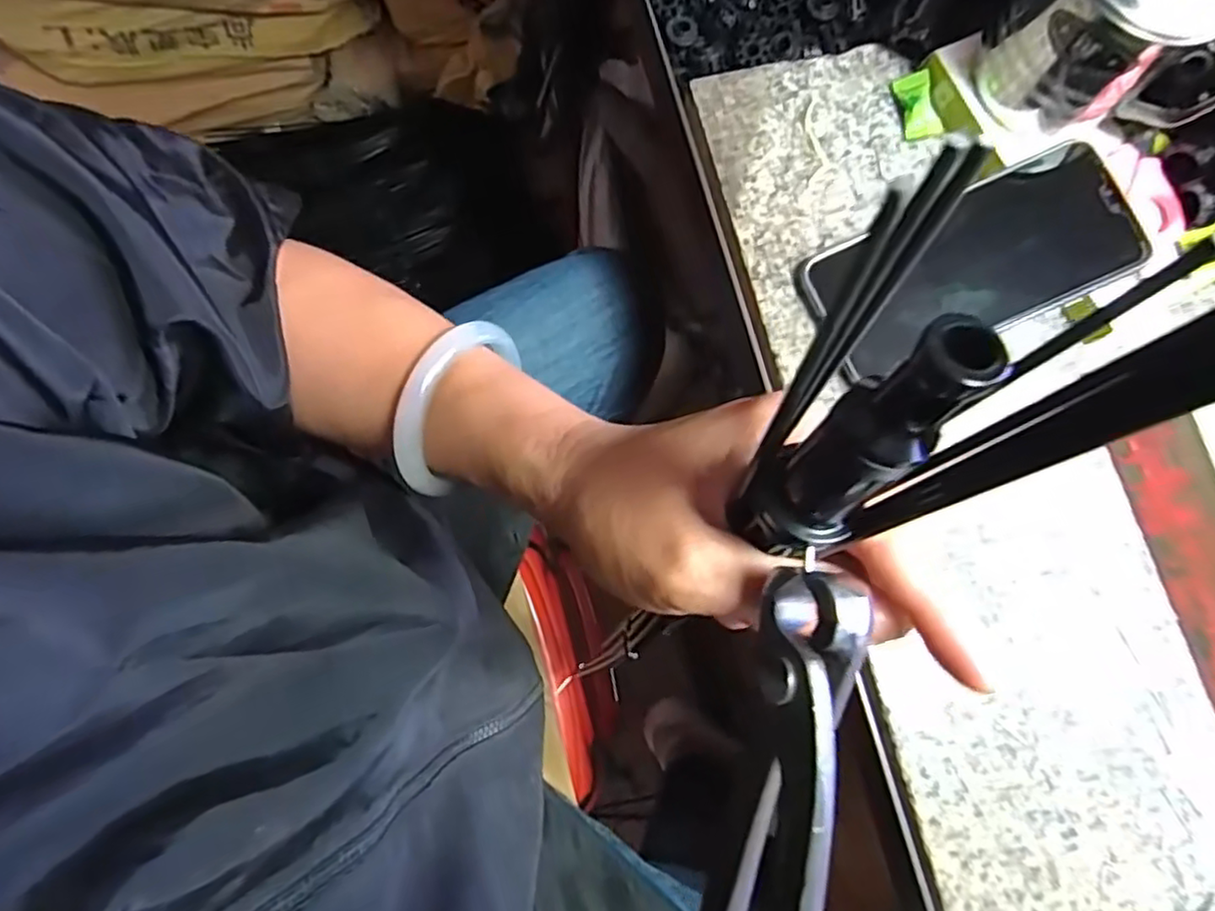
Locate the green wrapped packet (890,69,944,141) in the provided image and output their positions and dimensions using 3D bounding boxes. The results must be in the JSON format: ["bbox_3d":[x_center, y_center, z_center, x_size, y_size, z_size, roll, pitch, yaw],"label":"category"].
[{"bbox_3d":[0.170,-0.191,0.366,0.020,0.006,0.036,-12,81,-4],"label":"green wrapped packet"}]

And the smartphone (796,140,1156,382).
[{"bbox_3d":[0.185,-0.098,0.340,0.156,0.005,0.074,-23,79,5],"label":"smartphone"}]

